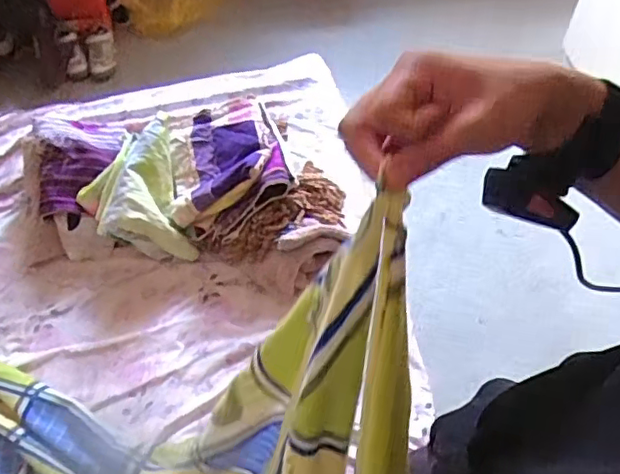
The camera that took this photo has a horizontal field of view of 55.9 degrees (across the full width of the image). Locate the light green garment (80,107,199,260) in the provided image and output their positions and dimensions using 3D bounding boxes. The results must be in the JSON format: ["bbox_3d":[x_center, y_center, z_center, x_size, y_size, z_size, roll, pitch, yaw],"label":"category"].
[{"bbox_3d":[-0.308,-0.074,1.014,0.171,0.133,0.205,-13,57,-6],"label":"light green garment"}]

